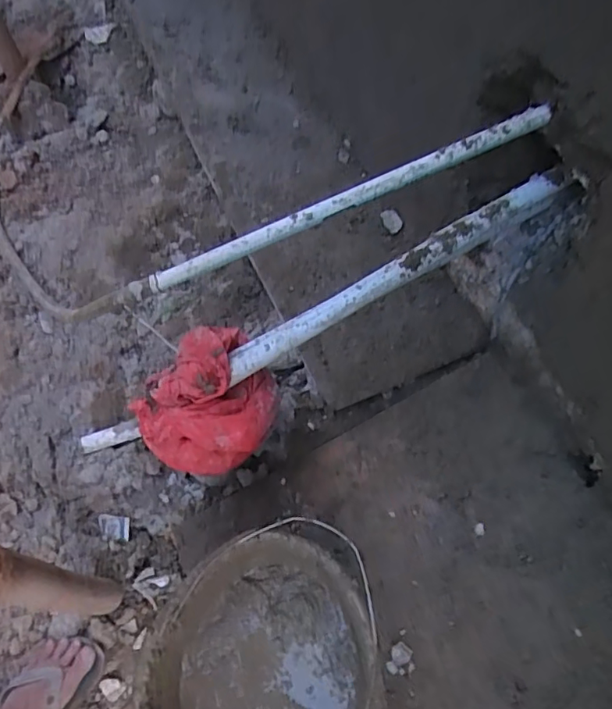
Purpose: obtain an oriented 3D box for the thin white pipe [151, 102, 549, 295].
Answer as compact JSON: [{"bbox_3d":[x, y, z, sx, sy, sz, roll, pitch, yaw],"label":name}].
[{"bbox_3d":[0.042,-0.177,0.641,0.492,0.023,0.019,-22,67,5],"label":"thin white pipe"}]

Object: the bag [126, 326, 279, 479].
[{"bbox_3d":[-0.126,0.063,0.749,0.158,0.135,0.203,29,70,13],"label":"bag"}]

